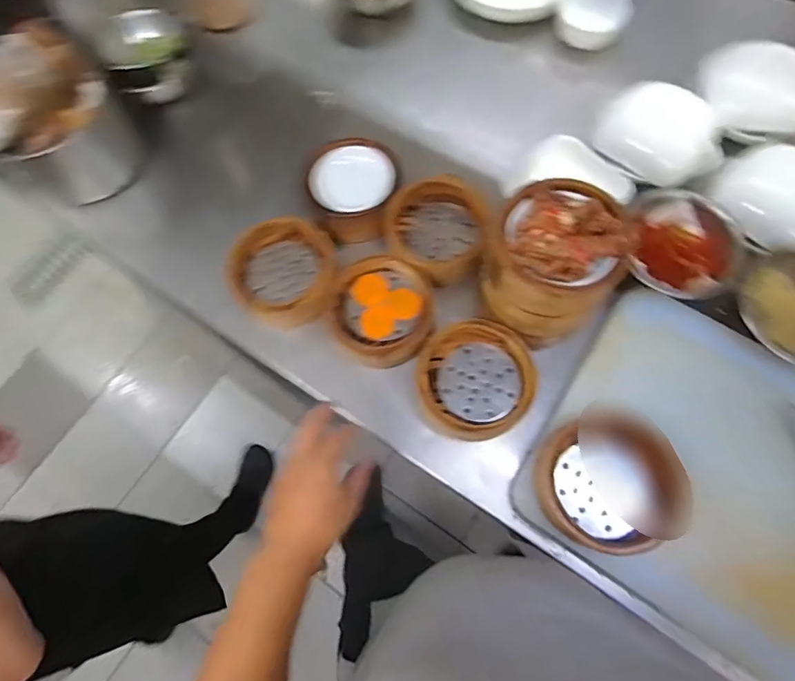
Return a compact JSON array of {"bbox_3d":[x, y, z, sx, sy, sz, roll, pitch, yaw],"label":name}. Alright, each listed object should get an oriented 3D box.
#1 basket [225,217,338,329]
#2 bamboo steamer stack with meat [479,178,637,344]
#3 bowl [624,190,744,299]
[{"bbox_3d":[-0.153,-0.094,0.662,0.144,0.050,0.144,0,72,0],"label":"basket"},{"bbox_3d":[0.179,-0.084,0.558,0.141,0.177,0.138,12,72,4],"label":"bamboo steamer stack with meat"},{"bbox_3d":[0.373,-0.127,0.633,0.147,0.071,0.136,0,72,0],"label":"bowl"}]

